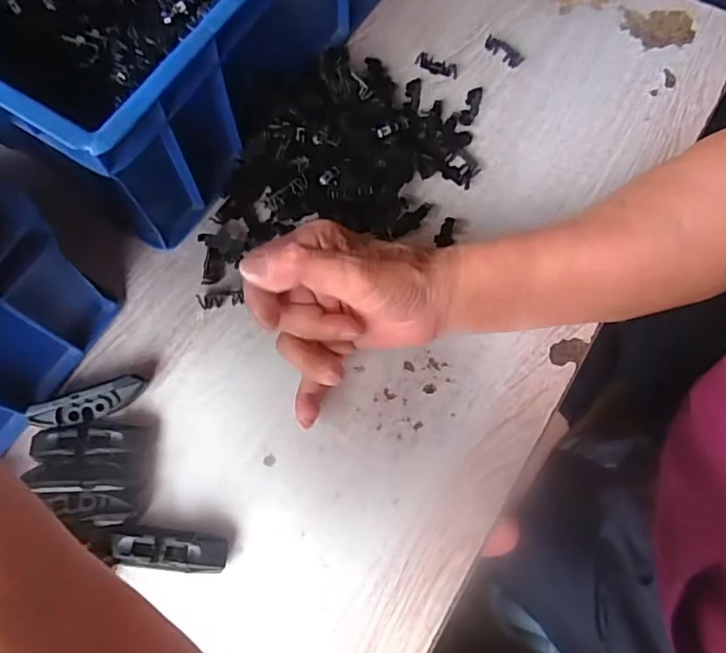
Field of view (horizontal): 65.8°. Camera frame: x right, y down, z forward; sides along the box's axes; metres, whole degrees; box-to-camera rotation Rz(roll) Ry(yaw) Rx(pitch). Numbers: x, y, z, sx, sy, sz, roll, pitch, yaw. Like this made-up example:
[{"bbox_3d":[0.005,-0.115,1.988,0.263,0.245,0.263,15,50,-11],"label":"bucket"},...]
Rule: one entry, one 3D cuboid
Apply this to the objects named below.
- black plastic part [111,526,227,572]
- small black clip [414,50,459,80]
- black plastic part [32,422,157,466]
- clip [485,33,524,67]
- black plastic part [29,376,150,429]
[{"bbox_3d":[-0.112,0.130,0.326,0.062,0.020,0.021,6,70,2],"label":"black plastic part"},{"bbox_3d":[0.060,-0.210,0.452,0.034,0.009,0.014,21,71,7],"label":"small black clip"},{"bbox_3d":[-0.169,0.074,0.346,0.072,0.020,0.026,0,70,-1],"label":"black plastic part"},{"bbox_3d":[0.114,-0.225,0.457,0.036,0.004,0.013,43,75,13],"label":"clip"},{"bbox_3d":[-0.171,0.049,0.351,0.069,0.022,0.019,-17,71,-7],"label":"black plastic part"}]

